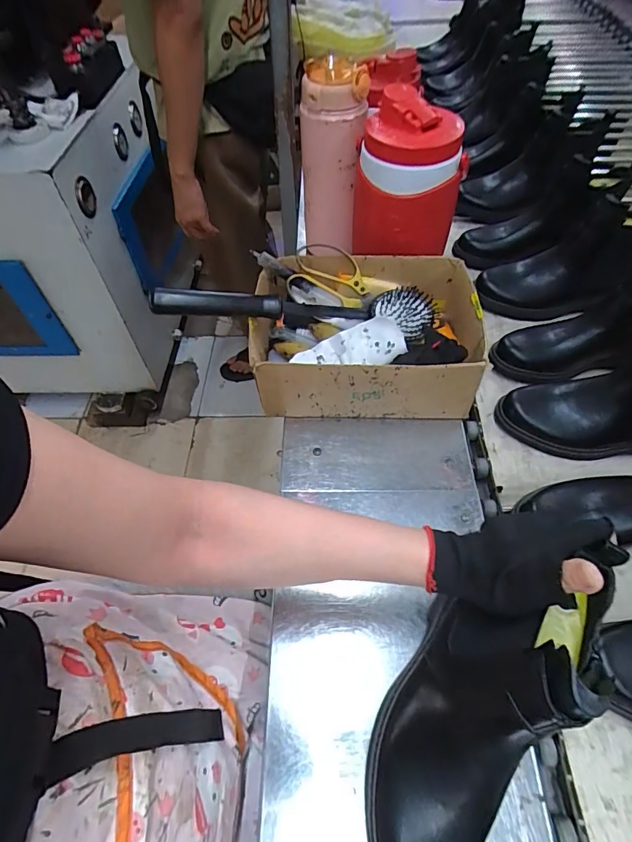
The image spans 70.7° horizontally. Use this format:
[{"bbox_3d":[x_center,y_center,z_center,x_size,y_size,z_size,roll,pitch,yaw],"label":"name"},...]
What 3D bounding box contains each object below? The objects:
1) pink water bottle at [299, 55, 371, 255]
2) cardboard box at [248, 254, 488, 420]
[{"bbox_3d":[0.026,-0.383,0.682,0.099,0.255,0.077,-2,54,3],"label":"pink water bottle"},{"bbox_3d":[0.063,-0.112,0.593,0.279,0.107,0.202,-1,54,4],"label":"cardboard box"}]

